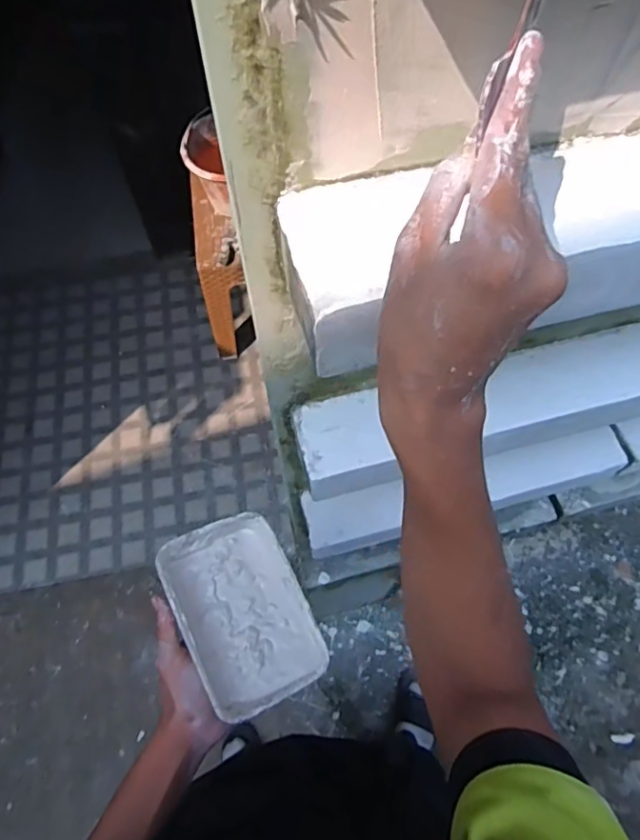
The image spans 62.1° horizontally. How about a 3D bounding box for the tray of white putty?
[{"bbox_3d":[-0.073,0.178,0.504,0.107,0.050,0.169,-26,66,-11],"label":"tray of white putty"}]

